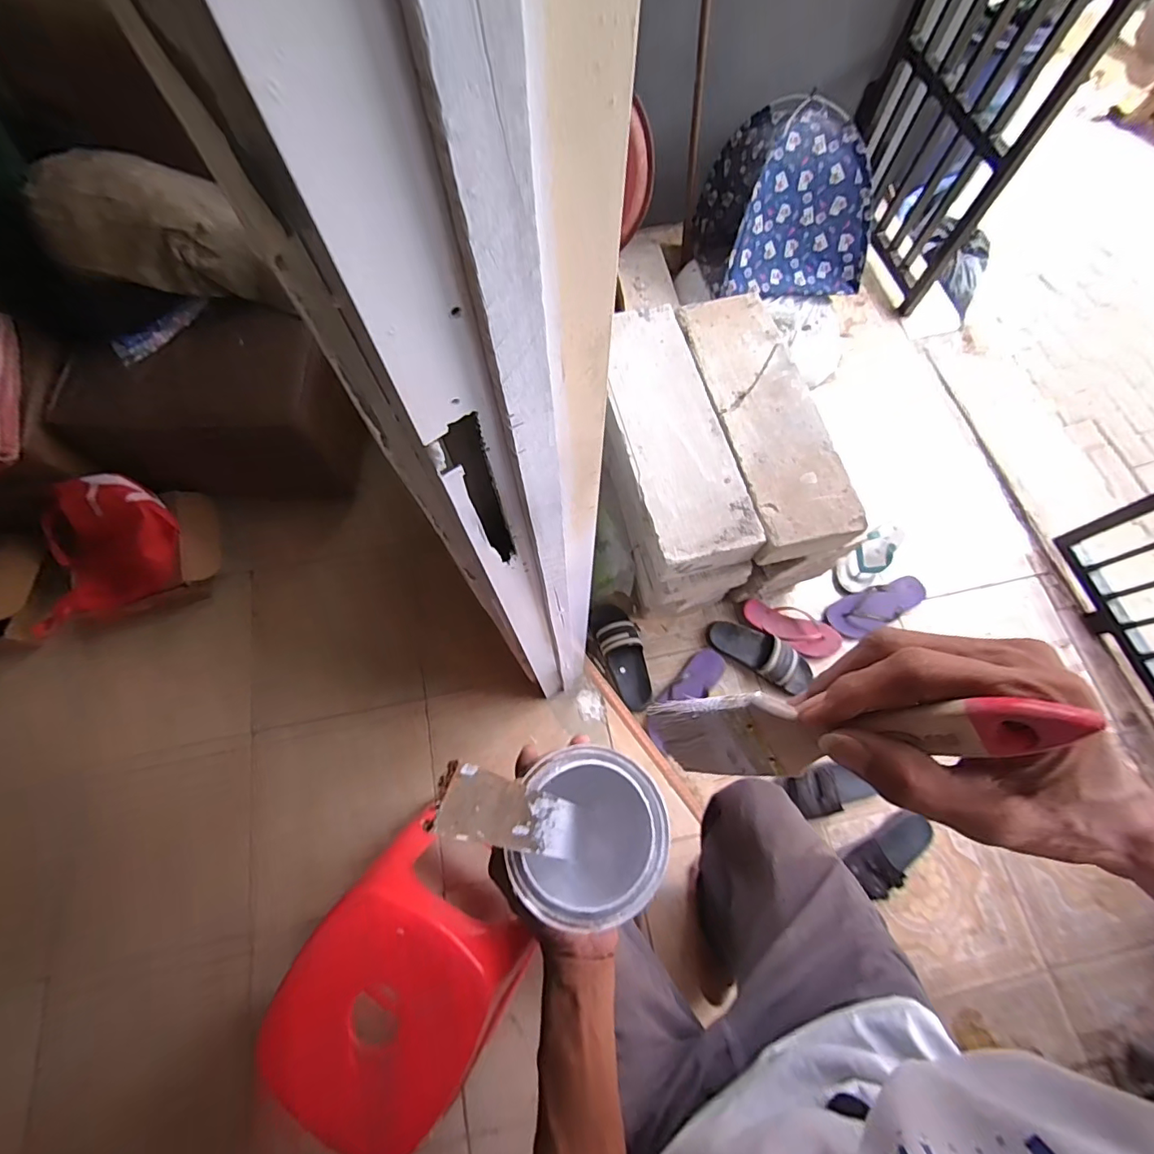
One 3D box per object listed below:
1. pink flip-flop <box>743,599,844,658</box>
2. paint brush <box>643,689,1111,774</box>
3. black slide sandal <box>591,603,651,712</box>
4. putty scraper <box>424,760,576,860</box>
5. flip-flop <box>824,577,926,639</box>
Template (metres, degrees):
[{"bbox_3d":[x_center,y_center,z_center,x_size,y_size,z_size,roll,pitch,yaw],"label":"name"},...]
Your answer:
[{"bbox_3d":[0.534,0.126,1.277,0.241,0.057,0.099,26,77,7],"label":"pink flip-flop"},{"bbox_3d":[0.106,0.071,0.225,0.008,0.174,0.044,-37,102,-41],"label":"paint brush"},{"bbox_3d":[0.112,0.190,1.240,0.106,0.061,0.265,-21,76,-5],"label":"black slide sandal"},{"bbox_3d":[-0.032,0.143,0.303,0.006,0.164,0.034,4,62,29],"label":"putty scraper"},{"bbox_3d":[0.770,0.070,1.277,0.275,0.042,0.104,-20,76,-5],"label":"flip-flop"}]

